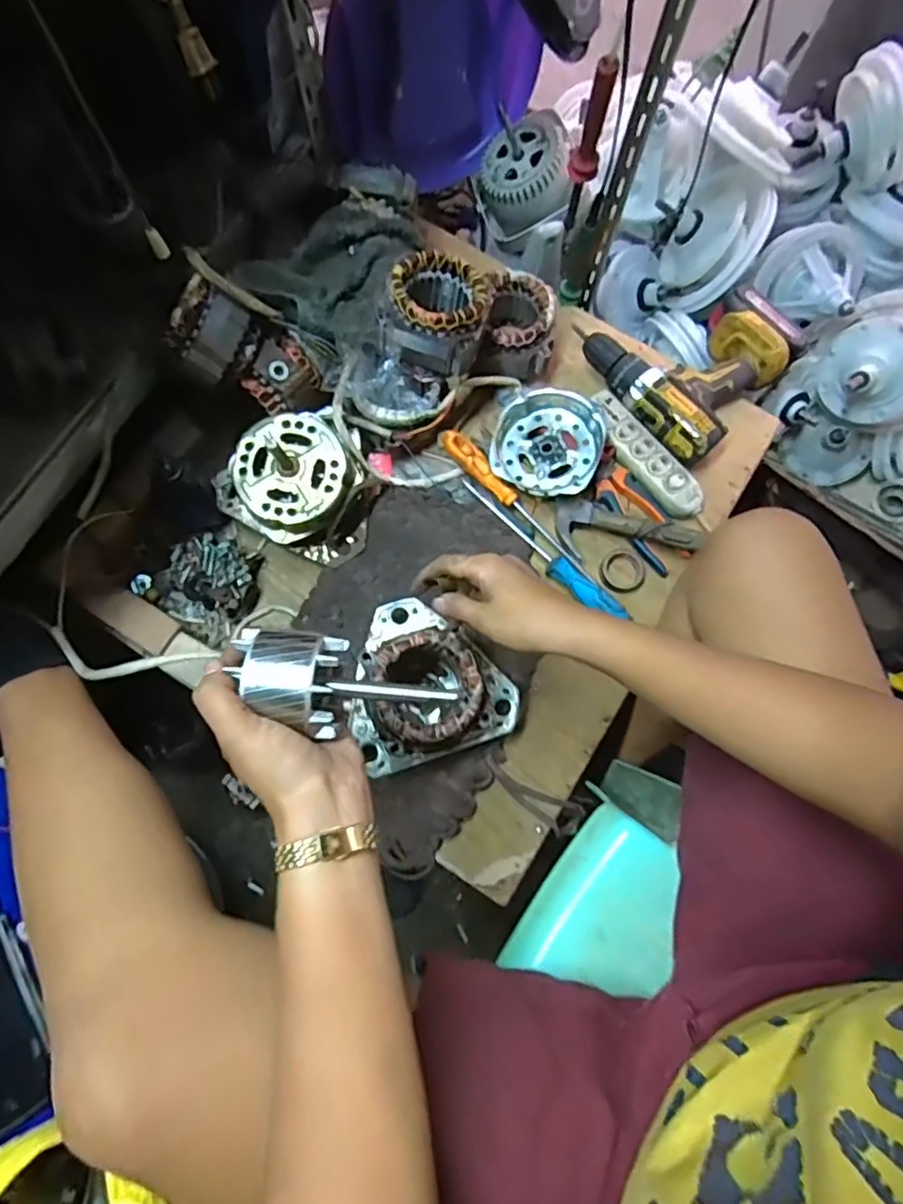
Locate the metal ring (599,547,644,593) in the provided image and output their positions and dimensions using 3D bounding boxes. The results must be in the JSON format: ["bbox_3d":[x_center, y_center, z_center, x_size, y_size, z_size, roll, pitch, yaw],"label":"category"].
[{"bbox_3d":[0.191,-0.035,0.662,0.050,0.013,0.048,1,75,-2],"label":"metal ring"}]

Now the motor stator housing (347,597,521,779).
[{"bbox_3d":[-0.025,0.072,0.586,0.156,0.107,0.156,-17,76,-7],"label":"motor stator housing"}]

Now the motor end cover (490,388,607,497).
[{"bbox_3d":[0.108,-0.180,0.668,0.115,0.039,0.117,23,75,4],"label":"motor end cover"}]

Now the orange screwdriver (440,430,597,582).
[{"bbox_3d":[0.074,-0.112,0.664,0.230,0.027,0.025,44,78,9],"label":"orange screwdriver"}]

